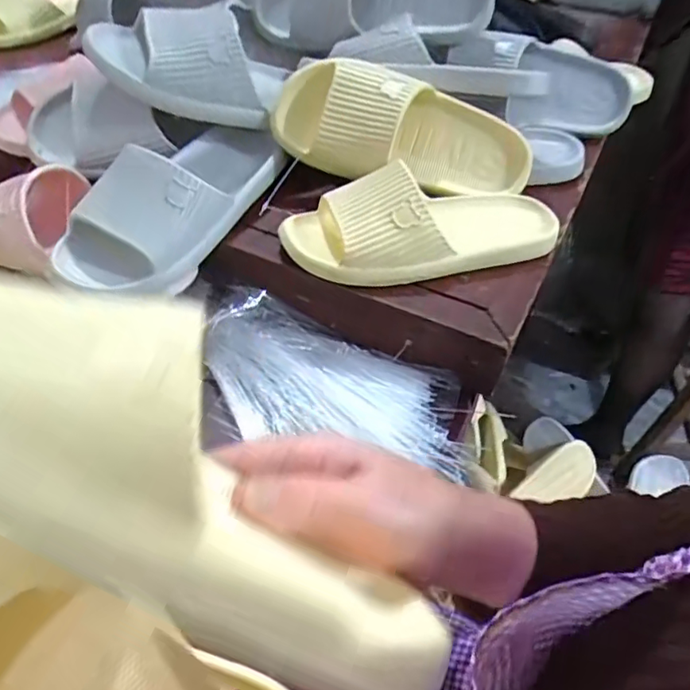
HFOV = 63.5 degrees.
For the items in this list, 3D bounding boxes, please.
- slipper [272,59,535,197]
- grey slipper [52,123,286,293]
[{"bbox_3d":[0.066,-0.200,0.538,0.254,0.093,0.082,8,44,-16],"label":"slipper"},{"bbox_3d":[-0.152,-0.137,0.498,0.103,0.074,0.222,26,50,21],"label":"grey slipper"}]

